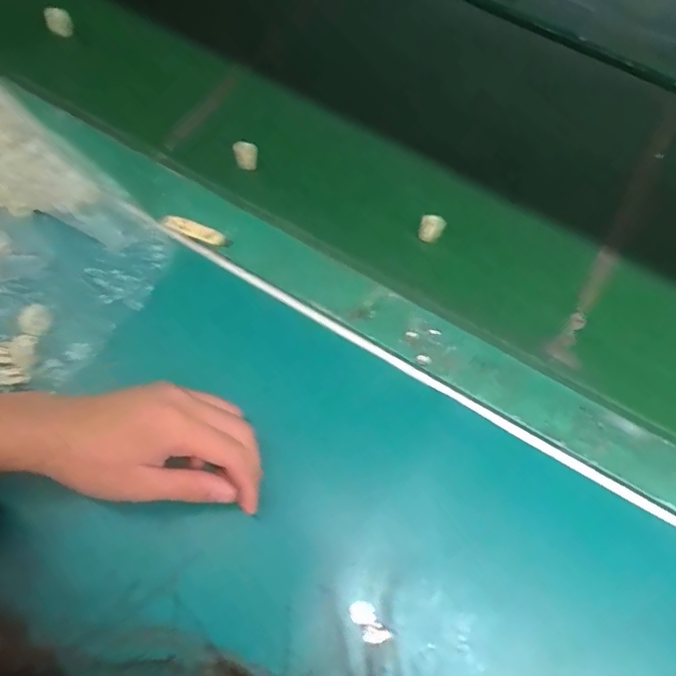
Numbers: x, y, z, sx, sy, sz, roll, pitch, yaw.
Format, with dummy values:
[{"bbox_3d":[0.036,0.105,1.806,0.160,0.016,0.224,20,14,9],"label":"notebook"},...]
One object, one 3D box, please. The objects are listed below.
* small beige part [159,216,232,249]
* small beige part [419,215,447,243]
[{"bbox_3d":[-0.127,-0.094,0.500,0.065,0.015,0.016,16,66,5],"label":"small beige part"},{"bbox_3d":[0.085,-0.100,0.507,0.021,0.026,0.017,18,66,6],"label":"small beige part"}]

